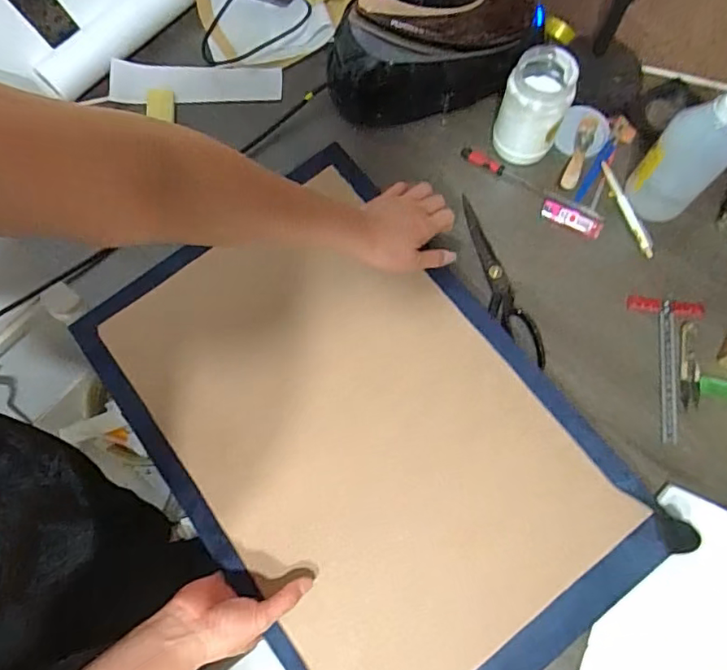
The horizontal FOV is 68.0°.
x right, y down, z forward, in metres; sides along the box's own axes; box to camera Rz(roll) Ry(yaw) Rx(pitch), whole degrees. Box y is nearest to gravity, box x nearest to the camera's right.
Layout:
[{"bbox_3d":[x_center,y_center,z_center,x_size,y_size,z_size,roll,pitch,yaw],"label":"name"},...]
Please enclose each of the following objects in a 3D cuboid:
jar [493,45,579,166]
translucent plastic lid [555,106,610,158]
[{"bbox_3d":[0.207,-0.280,0.662,0.074,0.115,0.078,-1,73,2],"label":"jar"},{"bbox_3d":[0.290,-0.267,0.711,0.062,0.015,0.083,24,75,9],"label":"translucent plastic lid"}]

